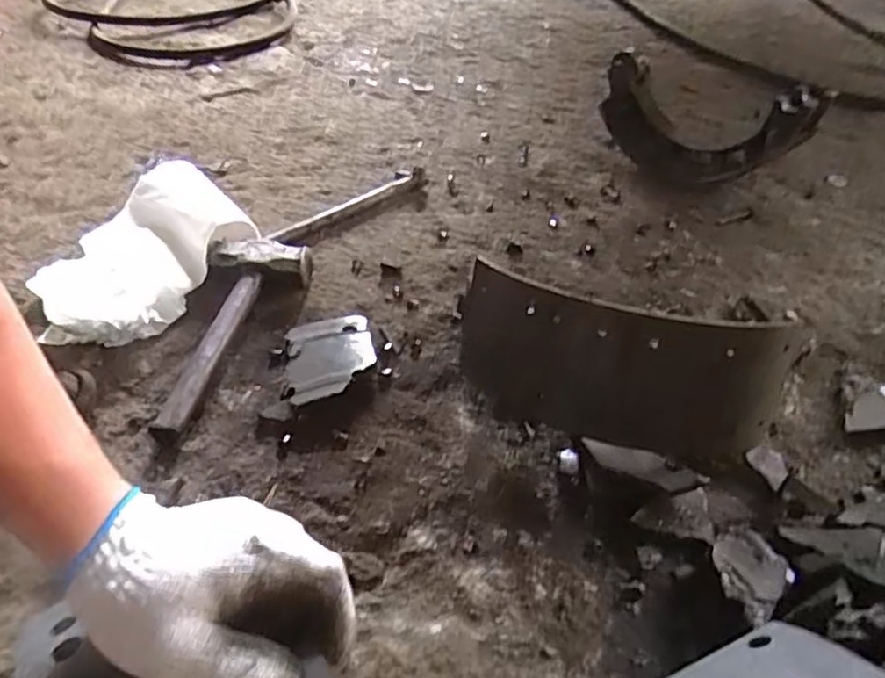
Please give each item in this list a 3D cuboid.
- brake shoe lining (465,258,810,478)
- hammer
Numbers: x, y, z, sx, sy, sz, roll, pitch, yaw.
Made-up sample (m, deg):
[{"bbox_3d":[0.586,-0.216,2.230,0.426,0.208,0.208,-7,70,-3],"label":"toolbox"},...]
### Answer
[{"bbox_3d":[0.161,0.025,0.632,0.318,0.142,0.101,13,43,13],"label":"brake shoe lining"},{"bbox_3d":[-0.226,-0.025,0.754,0.122,0.054,0.312,1,42,-1],"label":"hammer"}]

